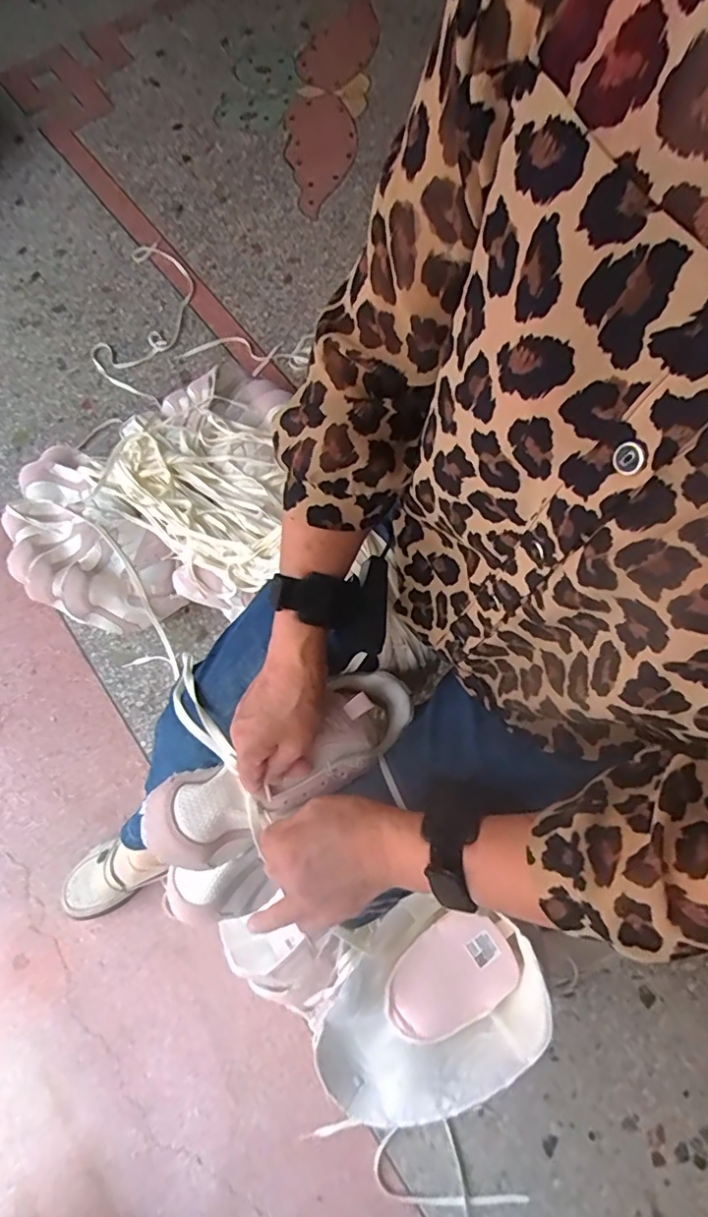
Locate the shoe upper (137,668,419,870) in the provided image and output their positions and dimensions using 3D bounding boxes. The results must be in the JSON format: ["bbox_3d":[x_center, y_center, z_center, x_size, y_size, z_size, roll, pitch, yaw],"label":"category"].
[{"bbox_3d":[-0.058,0.133,0.483,0.243,0.057,0.080,-28,77,-15],"label":"shoe upper"}]

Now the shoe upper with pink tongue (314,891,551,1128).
[{"bbox_3d":[0.061,0.351,0.493,0.207,0.053,0.152,-36,78,-7],"label":"shoe upper with pink tongue"}]

